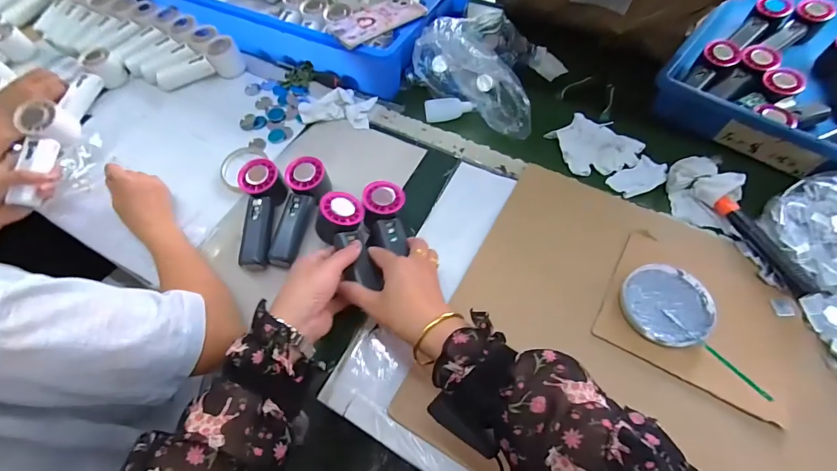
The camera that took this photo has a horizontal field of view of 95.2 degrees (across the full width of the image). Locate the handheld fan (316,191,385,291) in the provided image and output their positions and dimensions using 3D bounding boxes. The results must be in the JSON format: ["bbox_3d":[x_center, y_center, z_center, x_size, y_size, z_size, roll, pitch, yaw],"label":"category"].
[{"bbox_3d":[-0.094,0.010,0.497,0.072,0.064,0.140,-20,70,-12],"label":"handheld fan"}]

